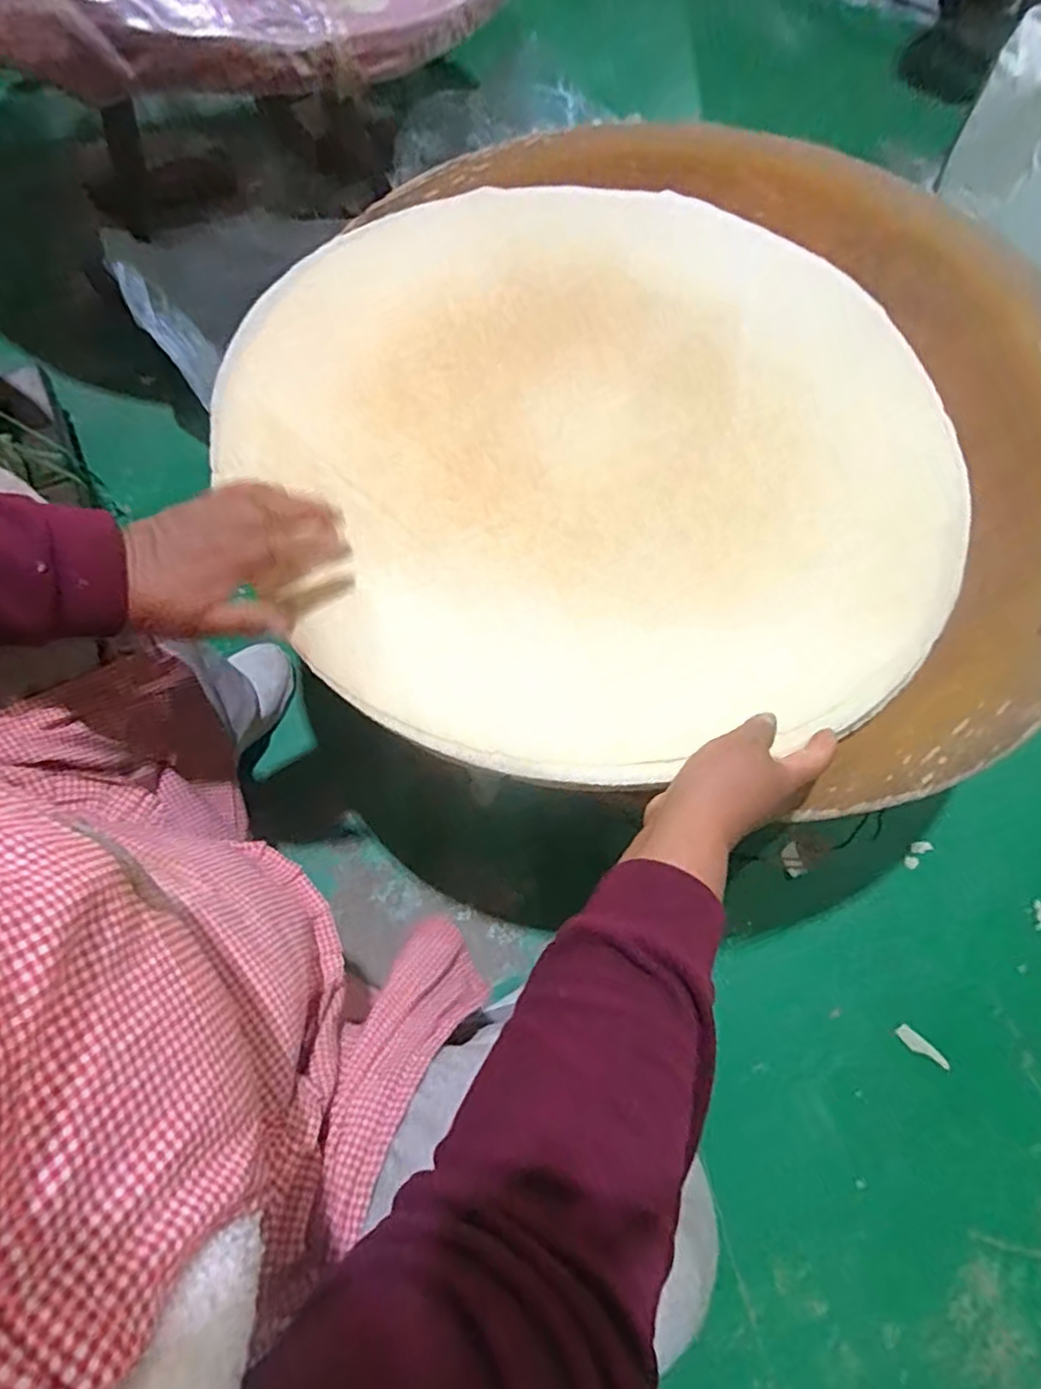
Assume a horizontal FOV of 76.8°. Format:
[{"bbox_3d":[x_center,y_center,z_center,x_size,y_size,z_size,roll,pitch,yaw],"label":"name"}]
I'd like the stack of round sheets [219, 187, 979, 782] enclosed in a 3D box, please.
[{"bbox_3d":[0.066,-0.222,0.547,0.556,0.035,0.579,-15,73,-7],"label":"stack of round sheets"}]

